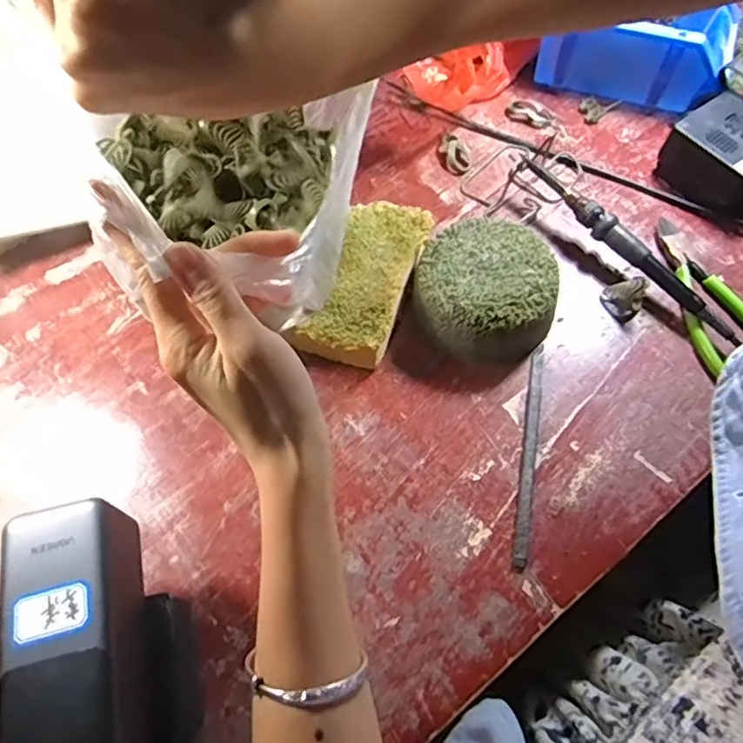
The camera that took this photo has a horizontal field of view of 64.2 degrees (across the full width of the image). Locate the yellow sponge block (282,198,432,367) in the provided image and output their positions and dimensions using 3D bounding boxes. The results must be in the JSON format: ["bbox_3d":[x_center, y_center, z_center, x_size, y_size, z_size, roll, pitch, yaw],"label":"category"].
[{"bbox_3d":[-0.003,-0.069,0.456,0.067,0.043,0.140,18,66,10],"label":"yellow sponge block"}]

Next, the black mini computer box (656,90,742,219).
[{"bbox_3d":[0.300,-0.185,0.501,0.074,0.051,0.082,-40,70,-16],"label":"black mini computer box"}]

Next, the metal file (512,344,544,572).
[{"bbox_3d":[0.111,0.055,0.415,0.011,0.007,0.164,10,65,6],"label":"metal file"}]

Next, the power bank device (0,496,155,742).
[{"bbox_3d":[-0.146,0.135,0.294,0.055,0.047,0.132,-13,65,-5],"label":"power bank device"}]

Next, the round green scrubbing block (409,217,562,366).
[{"bbox_3d":[0.084,-0.063,0.451,0.104,0.045,0.099,9,65,6],"label":"round green scrubbing block"}]

